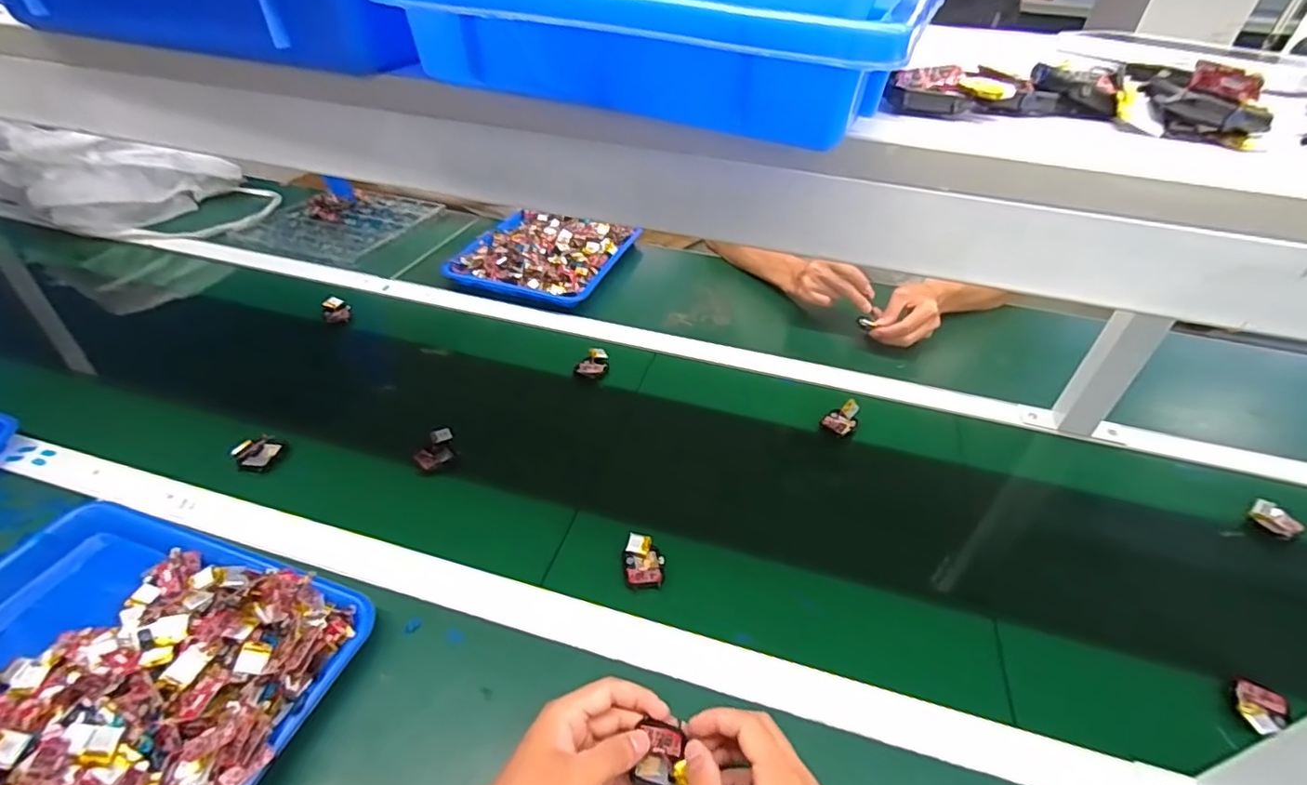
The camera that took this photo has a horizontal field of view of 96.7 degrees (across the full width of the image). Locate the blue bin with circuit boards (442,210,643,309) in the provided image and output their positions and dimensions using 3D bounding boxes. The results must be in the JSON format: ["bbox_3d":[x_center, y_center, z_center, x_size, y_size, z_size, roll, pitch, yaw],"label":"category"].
[{"bbox_3d":[-0.185,-0.243,1.003,0.239,0.040,0.272,15,41,13],"label":"blue bin with circuit boards"}]

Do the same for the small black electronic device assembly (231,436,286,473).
[{"bbox_3d":[-0.437,0.068,0.643,0.040,0.019,0.038,8,40,4],"label":"small black electronic device assembly"}]

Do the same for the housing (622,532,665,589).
[{"bbox_3d":[-0.009,0.163,0.560,0.038,0.016,0.051,2,40,-2],"label":"housing"}]

